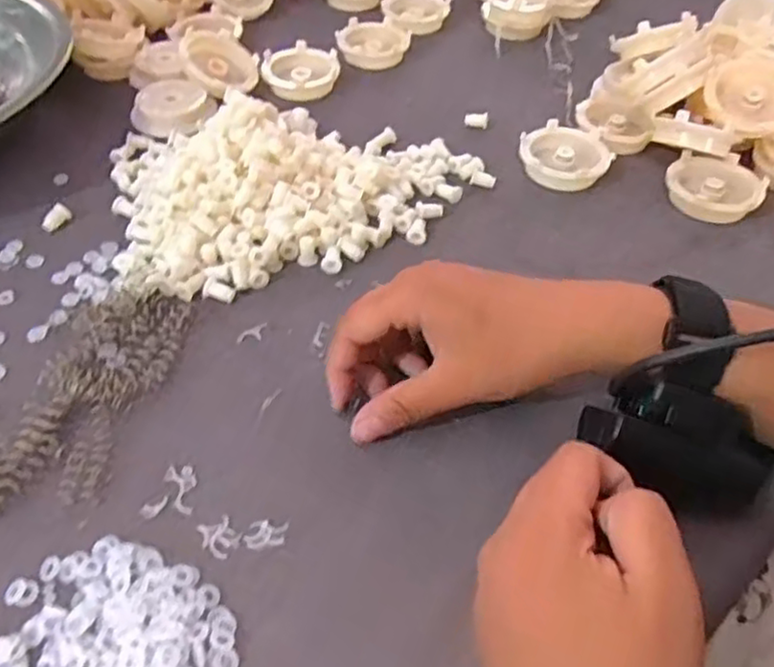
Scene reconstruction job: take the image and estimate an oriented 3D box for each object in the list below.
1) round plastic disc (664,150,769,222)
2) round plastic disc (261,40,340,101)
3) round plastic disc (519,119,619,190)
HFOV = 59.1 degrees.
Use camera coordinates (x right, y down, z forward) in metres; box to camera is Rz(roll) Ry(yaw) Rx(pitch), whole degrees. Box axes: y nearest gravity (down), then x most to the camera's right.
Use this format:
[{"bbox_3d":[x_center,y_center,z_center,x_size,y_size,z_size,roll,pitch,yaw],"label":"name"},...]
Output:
[{"bbox_3d":[0.215,-0.096,0.446,0.061,0.015,0.056,1,49,-1],"label":"round plastic disc"},{"bbox_3d":[-0.067,-0.205,0.535,0.058,0.017,0.057,2,52,-3],"label":"round plastic disc"},{"bbox_3d":[0.120,-0.121,0.464,0.059,0.019,0.055,1,49,-1],"label":"round plastic disc"}]

